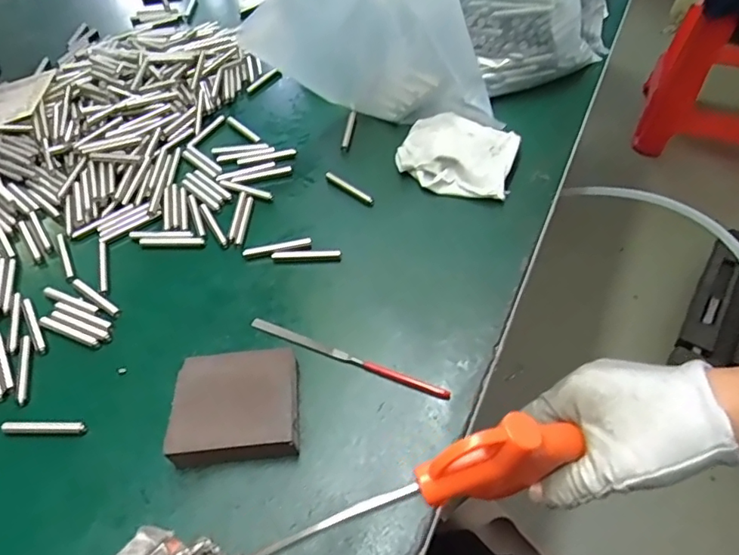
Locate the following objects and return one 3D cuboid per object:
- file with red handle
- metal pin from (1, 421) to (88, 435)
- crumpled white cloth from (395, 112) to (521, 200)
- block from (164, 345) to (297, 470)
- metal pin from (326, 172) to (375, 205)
[{"bbox_3d":[-0.018,0.057,0.387,0.158,0.006,0.009,18,56,18],"label":"file with red handle"},{"bbox_3d":[-0.226,0.105,0.368,0.059,0.006,0.009,-1,53,4],"label":"metal pin"},{"bbox_3d":[0.084,-0.112,0.497,0.109,0.037,0.085,16,56,17],"label":"crumpled white cloth"},{"bbox_3d":[-0.088,0.087,0.359,0.081,0.025,0.070,-4,53,2],"label":"block"},{"bbox_3d":[-0.019,-0.084,0.496,0.009,0.009,0.060,-39,60,-24],"label":"metal pin"}]

